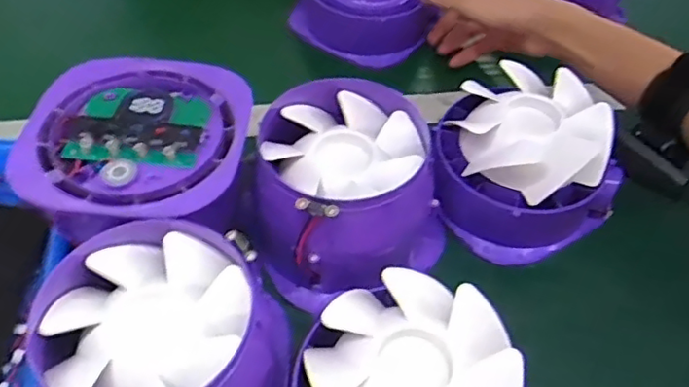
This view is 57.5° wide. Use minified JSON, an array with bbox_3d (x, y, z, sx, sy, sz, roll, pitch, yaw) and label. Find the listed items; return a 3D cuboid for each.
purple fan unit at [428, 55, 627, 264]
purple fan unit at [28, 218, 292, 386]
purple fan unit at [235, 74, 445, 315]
[{"bbox_3d":[0.131,-0.026,0.474,0.119,0.083,0.119,1,50,-2],"label":"purple fan unit"},{"bbox_3d":[-0.099,0.094,0.357,0.122,0.096,0.123,1,50,-2],"label":"purple fan unit"},{"bbox_3d":[-0.002,-0.004,0.445,0.136,0.093,0.126,-31,58,-26],"label":"purple fan unit"}]

